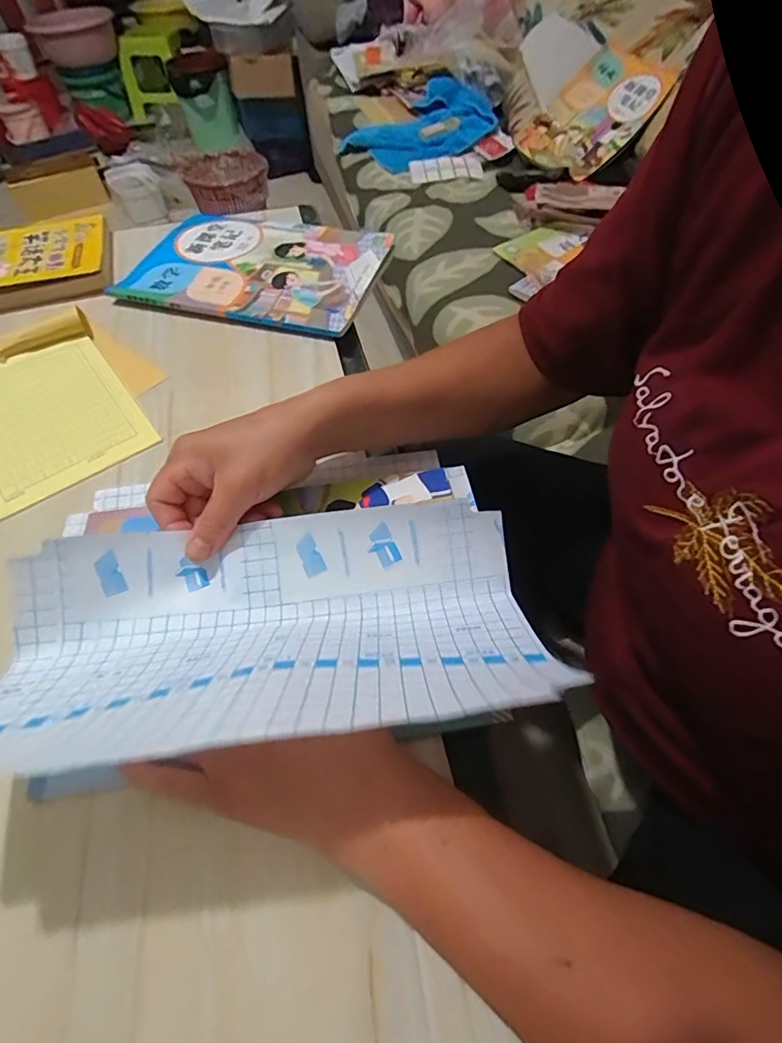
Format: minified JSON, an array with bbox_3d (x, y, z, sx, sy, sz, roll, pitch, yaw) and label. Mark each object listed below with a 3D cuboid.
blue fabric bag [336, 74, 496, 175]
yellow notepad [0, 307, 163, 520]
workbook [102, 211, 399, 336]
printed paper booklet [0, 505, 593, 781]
[{"bbox_3d":[0.070,-0.909,1.141,0.308,0.065,0.249,-31,59,-18],"label":"blue fabric bag"},{"bbox_3d":[-0.296,-0.101,0.426,0.128,0.027,0.193,-33,60,-19],"label":"yellow notepad"},{"bbox_3d":[-0.144,-0.280,0.545,0.259,0.010,0.196,13,57,11],"label":"workbook"},{"bbox_3d":[-0.073,0.047,0.254,0.289,0.099,0.158,-4,55,0],"label":"printed paper booklet"}]

